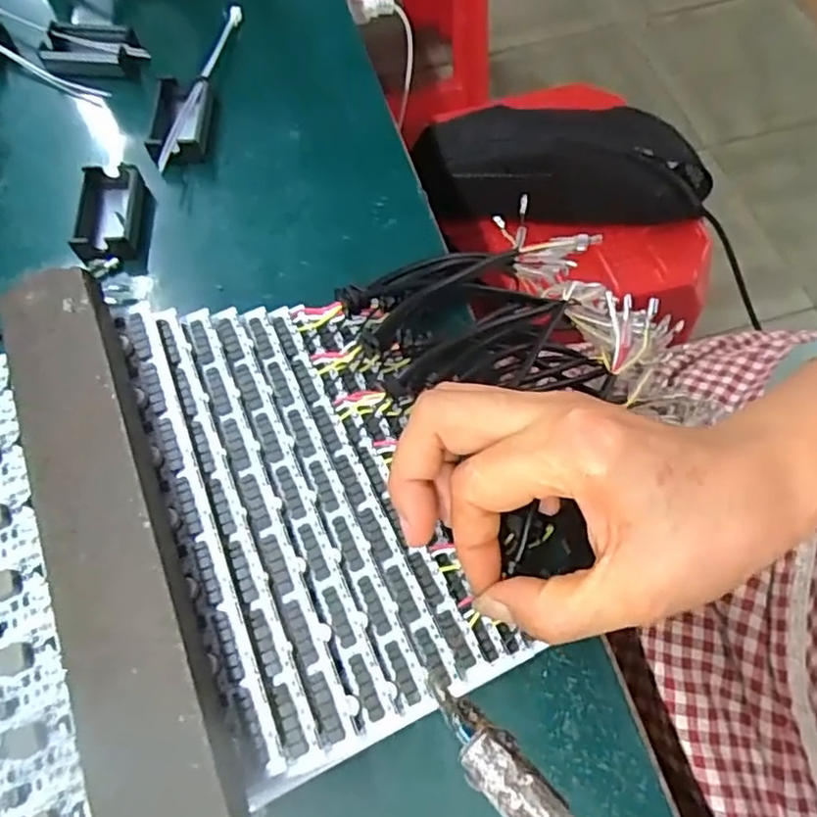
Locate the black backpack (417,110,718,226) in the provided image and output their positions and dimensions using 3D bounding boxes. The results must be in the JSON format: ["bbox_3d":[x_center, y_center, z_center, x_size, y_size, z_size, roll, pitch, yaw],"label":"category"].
[{"bbox_3d":[0.146,-0.234,0.609,0.278,0.076,0.094,0,64,1],"label":"black backpack"}]

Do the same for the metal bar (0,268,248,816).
[{"bbox_3d":[-0.094,0.038,0.205,0.033,0.017,0.194,-22,67,-8],"label":"metal bar"}]

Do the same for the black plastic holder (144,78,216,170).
[{"bbox_3d":[-0.130,-0.165,0.371,0.032,0.015,0.056,-3,66,0],"label":"black plastic holder"}]

